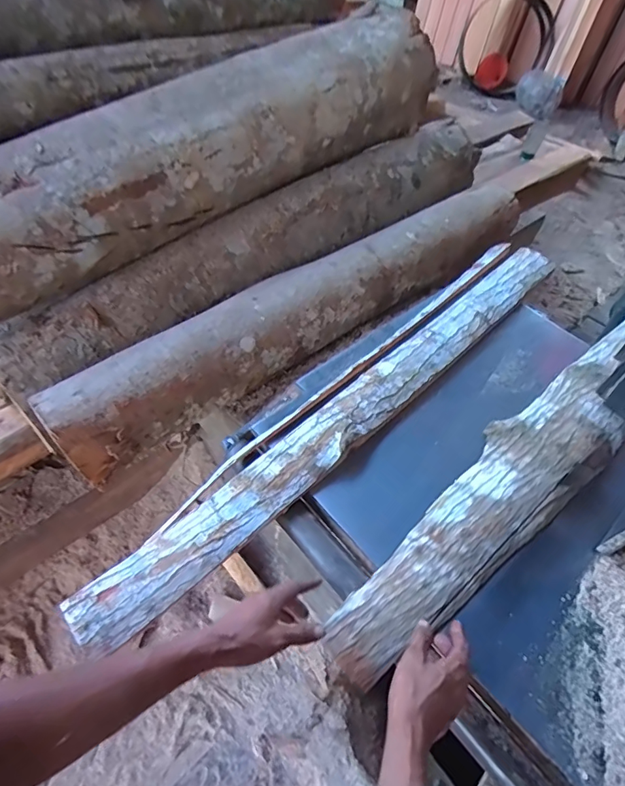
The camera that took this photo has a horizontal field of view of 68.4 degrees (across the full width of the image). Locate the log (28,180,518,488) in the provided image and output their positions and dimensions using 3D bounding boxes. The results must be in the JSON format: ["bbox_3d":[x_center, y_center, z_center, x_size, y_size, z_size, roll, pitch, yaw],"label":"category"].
[{"bbox_3d":[0.040,-0.186,0.964,1.121,0.130,0.138,-31,60,-24],"label":"log"}]

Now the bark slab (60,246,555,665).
[{"bbox_3d":[0.108,0.004,0.806,1.098,0.039,0.104,-37,63,-27],"label":"bark slab"}]

